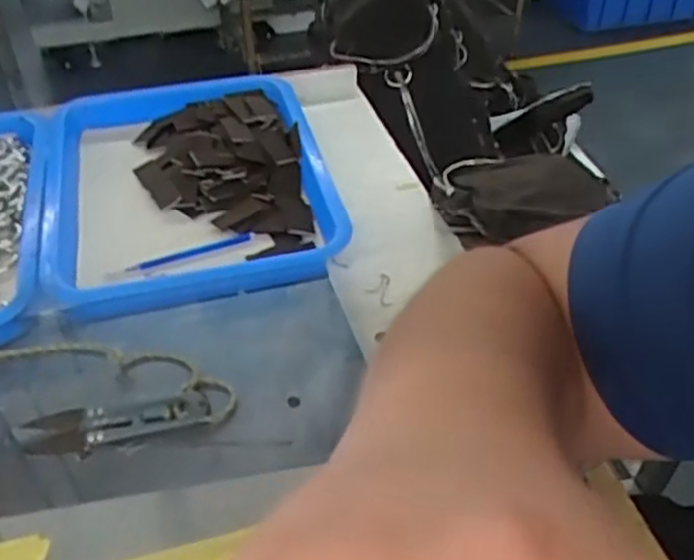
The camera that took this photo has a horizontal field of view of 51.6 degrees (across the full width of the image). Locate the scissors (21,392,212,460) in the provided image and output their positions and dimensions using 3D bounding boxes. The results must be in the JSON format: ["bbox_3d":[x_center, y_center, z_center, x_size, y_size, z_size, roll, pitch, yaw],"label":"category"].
[{"bbox_3d":[-0.130,0.080,0.411,0.100,0.011,0.026,-8,44,-10],"label":"scissors"}]

